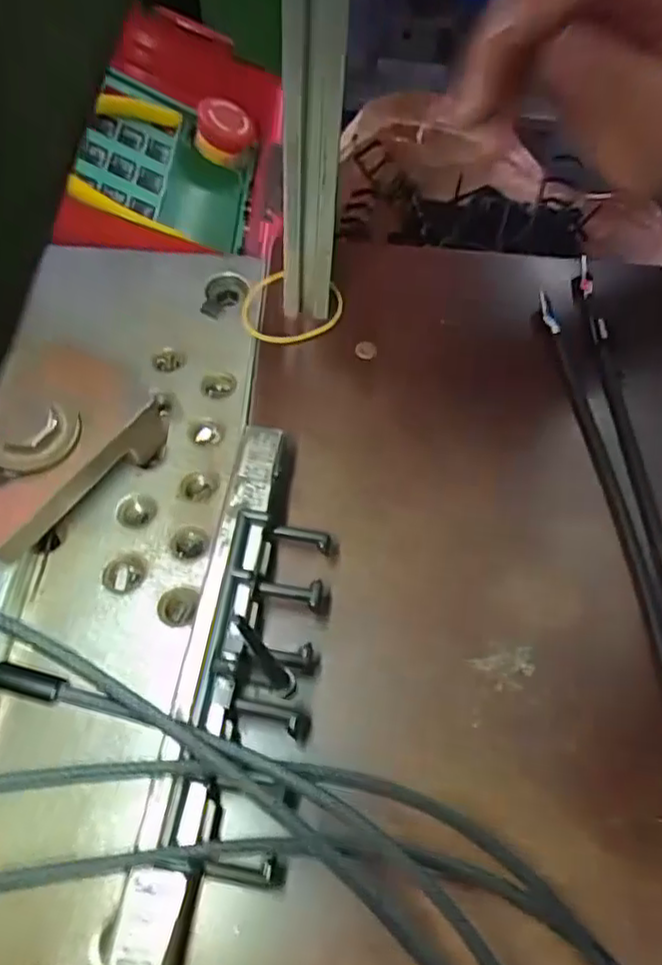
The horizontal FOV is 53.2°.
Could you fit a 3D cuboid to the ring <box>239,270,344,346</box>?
[{"bbox_3d":[-0.018,-0.078,0.297,0.045,0.008,0.039,6,64,1],"label":"ring"}]

